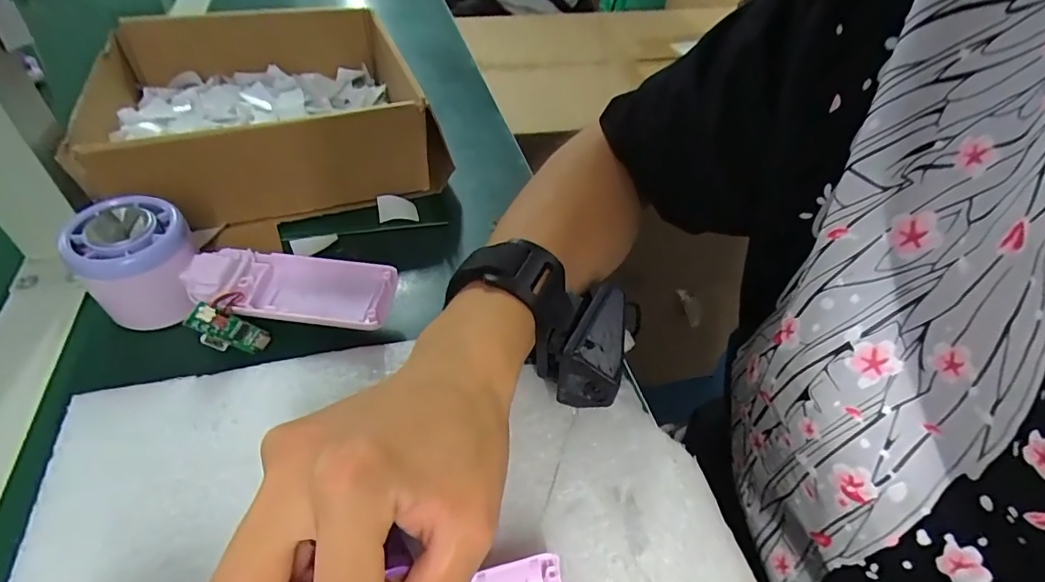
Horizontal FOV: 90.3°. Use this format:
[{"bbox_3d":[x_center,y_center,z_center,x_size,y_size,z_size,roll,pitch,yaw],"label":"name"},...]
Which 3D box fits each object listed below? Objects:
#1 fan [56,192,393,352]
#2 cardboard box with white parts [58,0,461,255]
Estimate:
[{"bbox_3d":[-0.159,0.000,0.290,0.166,0.051,0.070,11,44,-13],"label":"fan"},{"bbox_3d":[-0.204,-0.150,0.415,0.221,0.073,0.251,-17,49,-19],"label":"cardboard box with white parts"}]

